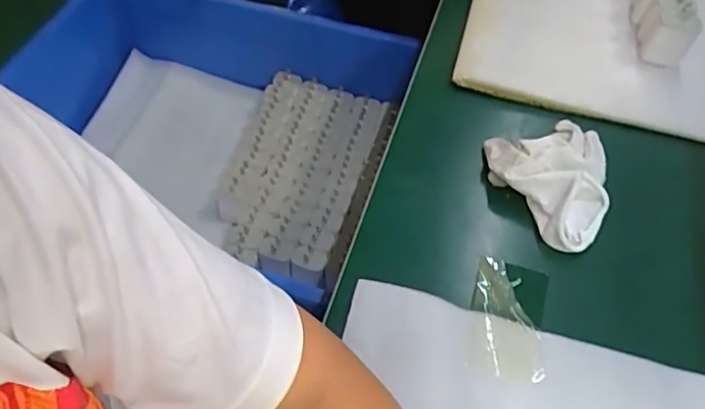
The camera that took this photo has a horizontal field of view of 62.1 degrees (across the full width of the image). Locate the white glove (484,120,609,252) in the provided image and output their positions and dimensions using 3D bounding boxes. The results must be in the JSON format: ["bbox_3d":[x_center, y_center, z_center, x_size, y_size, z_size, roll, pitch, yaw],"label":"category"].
[{"bbox_3d":[0.167,-0.030,0.500,0.102,0.031,0.128,15,55,7],"label":"white glove"}]

